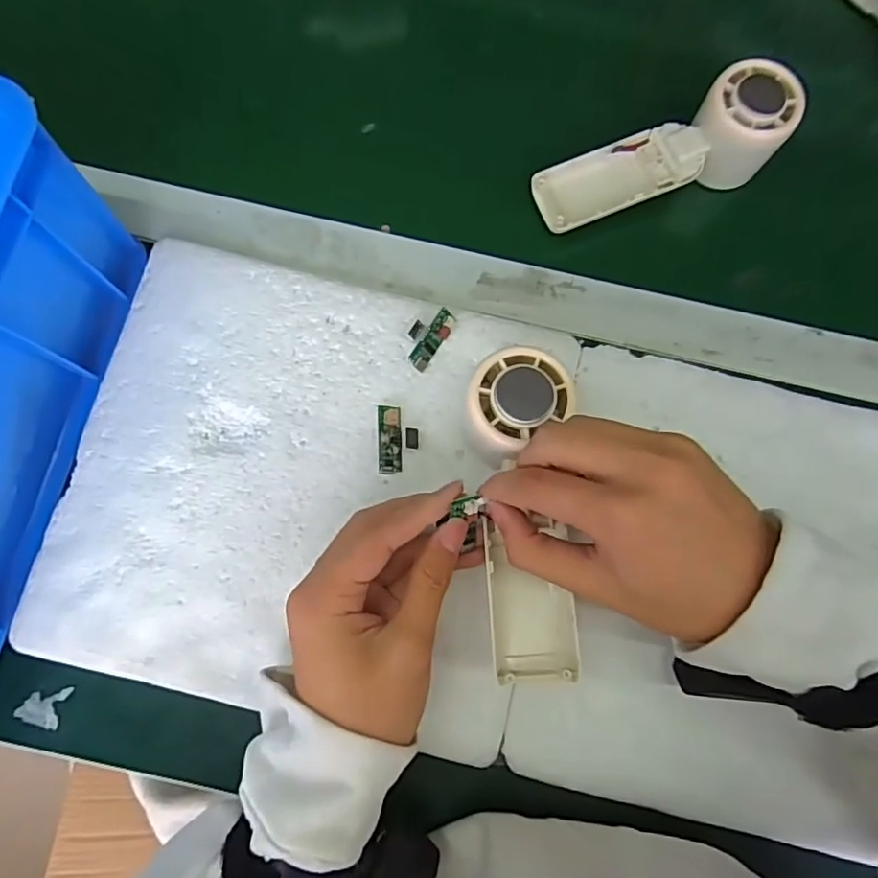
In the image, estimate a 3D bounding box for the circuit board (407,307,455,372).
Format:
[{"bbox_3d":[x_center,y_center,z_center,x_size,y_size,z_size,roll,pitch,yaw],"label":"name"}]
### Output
[{"bbox_3d":[-0.007,-0.061,0.346,0.019,0.011,0.038,35,81,4],"label":"circuit board"}]

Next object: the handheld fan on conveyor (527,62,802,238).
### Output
[{"bbox_3d":[0.142,-0.182,0.369,0.159,0.051,0.050,-20,82,-5],"label":"handheld fan on conveyor"}]

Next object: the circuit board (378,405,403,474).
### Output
[{"bbox_3d":[-0.028,0.000,0.335,0.014,0.006,0.039,-1,81,-2],"label":"circuit board"}]

